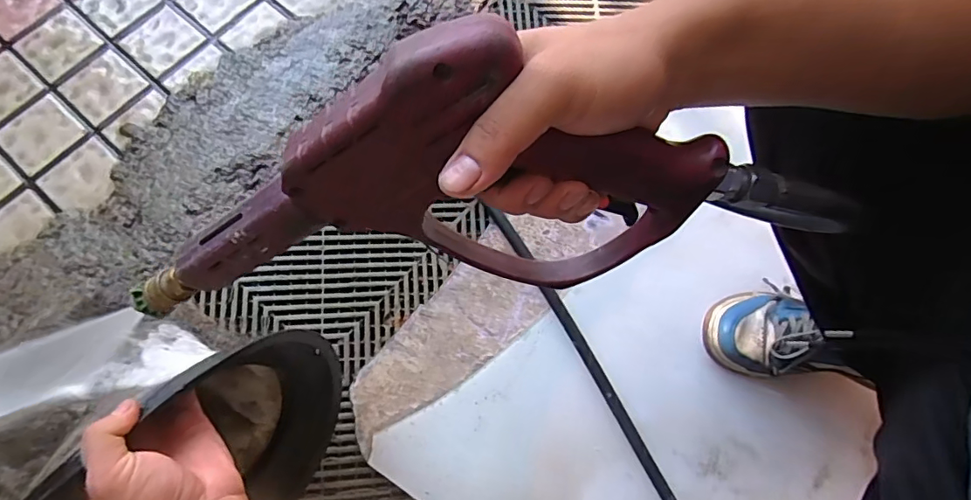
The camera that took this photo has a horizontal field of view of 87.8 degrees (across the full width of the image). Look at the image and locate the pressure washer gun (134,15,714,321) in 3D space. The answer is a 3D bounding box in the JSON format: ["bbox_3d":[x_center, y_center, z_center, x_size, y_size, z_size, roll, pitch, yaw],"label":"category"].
[{"bbox_3d":[-0.045,-0.035,0.269,0.325,0.171,0.048,-4,50,-3],"label":"pressure washer gun"}]

